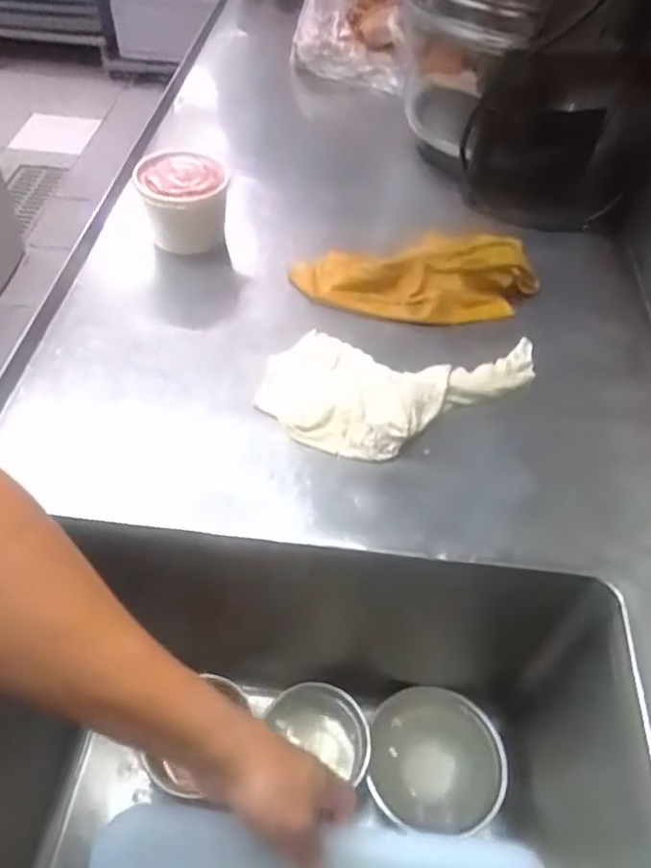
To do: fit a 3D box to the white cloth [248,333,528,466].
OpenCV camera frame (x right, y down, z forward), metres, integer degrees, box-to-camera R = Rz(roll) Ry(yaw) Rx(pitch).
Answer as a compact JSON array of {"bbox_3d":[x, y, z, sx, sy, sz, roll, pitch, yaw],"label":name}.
[{"bbox_3d":[0.074,-0.046,0.630,0.275,0.026,0.155,5,51,-1],"label":"white cloth"}]

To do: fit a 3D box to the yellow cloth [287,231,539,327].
[{"bbox_3d":[0.102,-0.178,0.719,0.265,0.051,0.093,-1,52,-5],"label":"yellow cloth"}]

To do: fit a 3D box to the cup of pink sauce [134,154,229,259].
[{"bbox_3d":[-0.164,-0.265,0.751,0.098,0.083,0.099,2,51,-3],"label":"cup of pink sauce"}]

